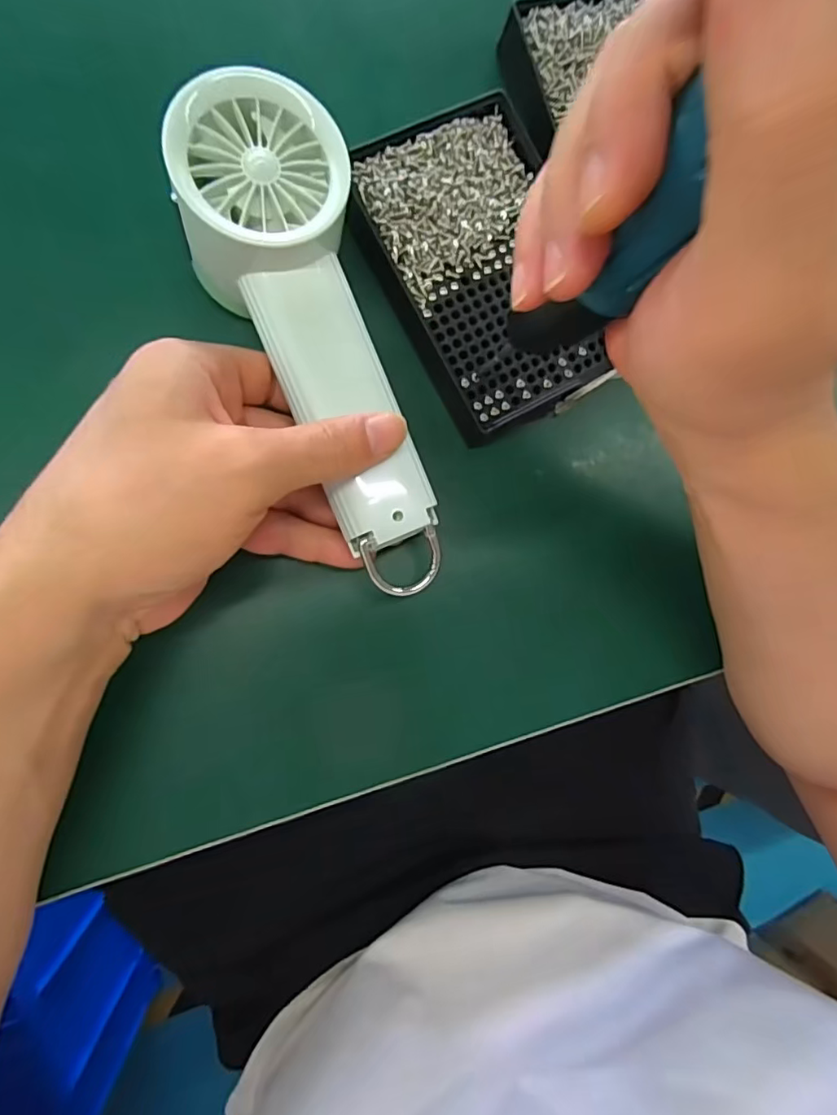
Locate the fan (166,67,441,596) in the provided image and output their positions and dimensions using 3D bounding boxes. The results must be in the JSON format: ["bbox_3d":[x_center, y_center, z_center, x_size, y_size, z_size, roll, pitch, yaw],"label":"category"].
[{"bbox_3d":[-0.037,-0.076,0.215,0.062,0.039,0.191,-22,99,-10],"label":"fan"}]

